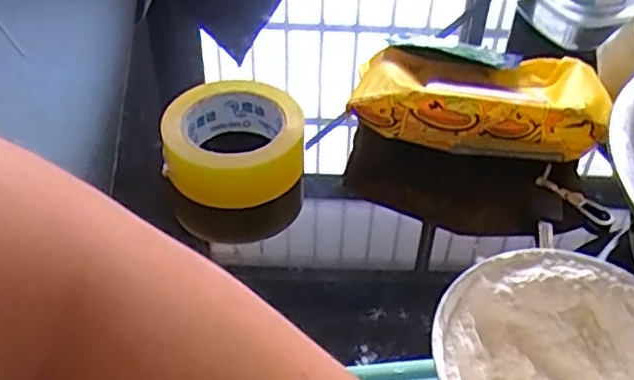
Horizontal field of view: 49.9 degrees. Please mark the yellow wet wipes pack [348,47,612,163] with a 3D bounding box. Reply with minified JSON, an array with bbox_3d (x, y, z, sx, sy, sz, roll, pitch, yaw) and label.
[{"bbox_3d":[0.129,-0.079,0.560,0.195,0.053,0.110,7,44,5],"label":"yellow wet wipes pack"}]

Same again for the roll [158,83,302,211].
[{"bbox_3d":[-0.064,-0.040,0.534,0.103,0.049,0.098,1,44,-1],"label":"roll"}]

